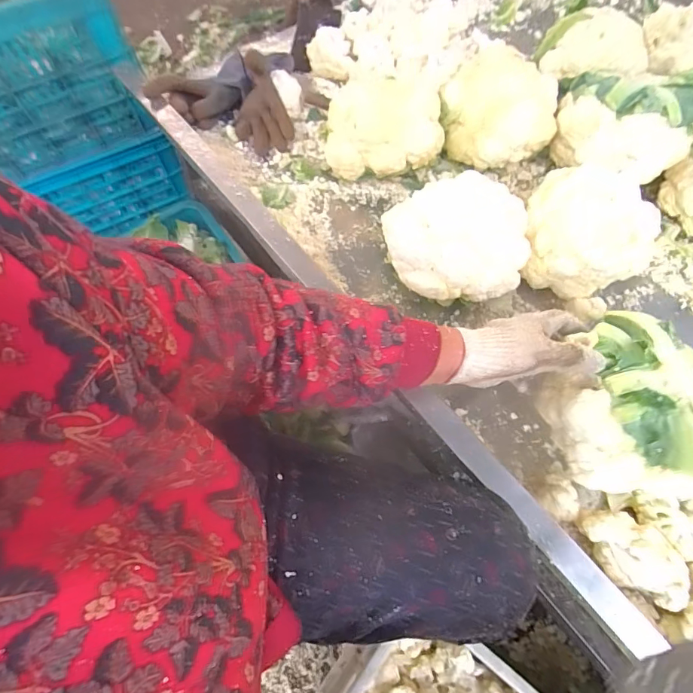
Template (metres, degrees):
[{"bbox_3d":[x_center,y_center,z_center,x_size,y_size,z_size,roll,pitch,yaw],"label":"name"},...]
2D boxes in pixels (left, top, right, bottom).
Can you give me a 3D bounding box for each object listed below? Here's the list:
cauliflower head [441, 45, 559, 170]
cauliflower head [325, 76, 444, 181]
[{"bbox_3d":[0.223,-0.357,0.651,0.151,0.102,0.122,-10,67,-5],"label":"cauliflower head"},{"bbox_3d":[0.057,-0.325,0.643,0.174,0.100,0.115,-1,67,-1],"label":"cauliflower head"}]

